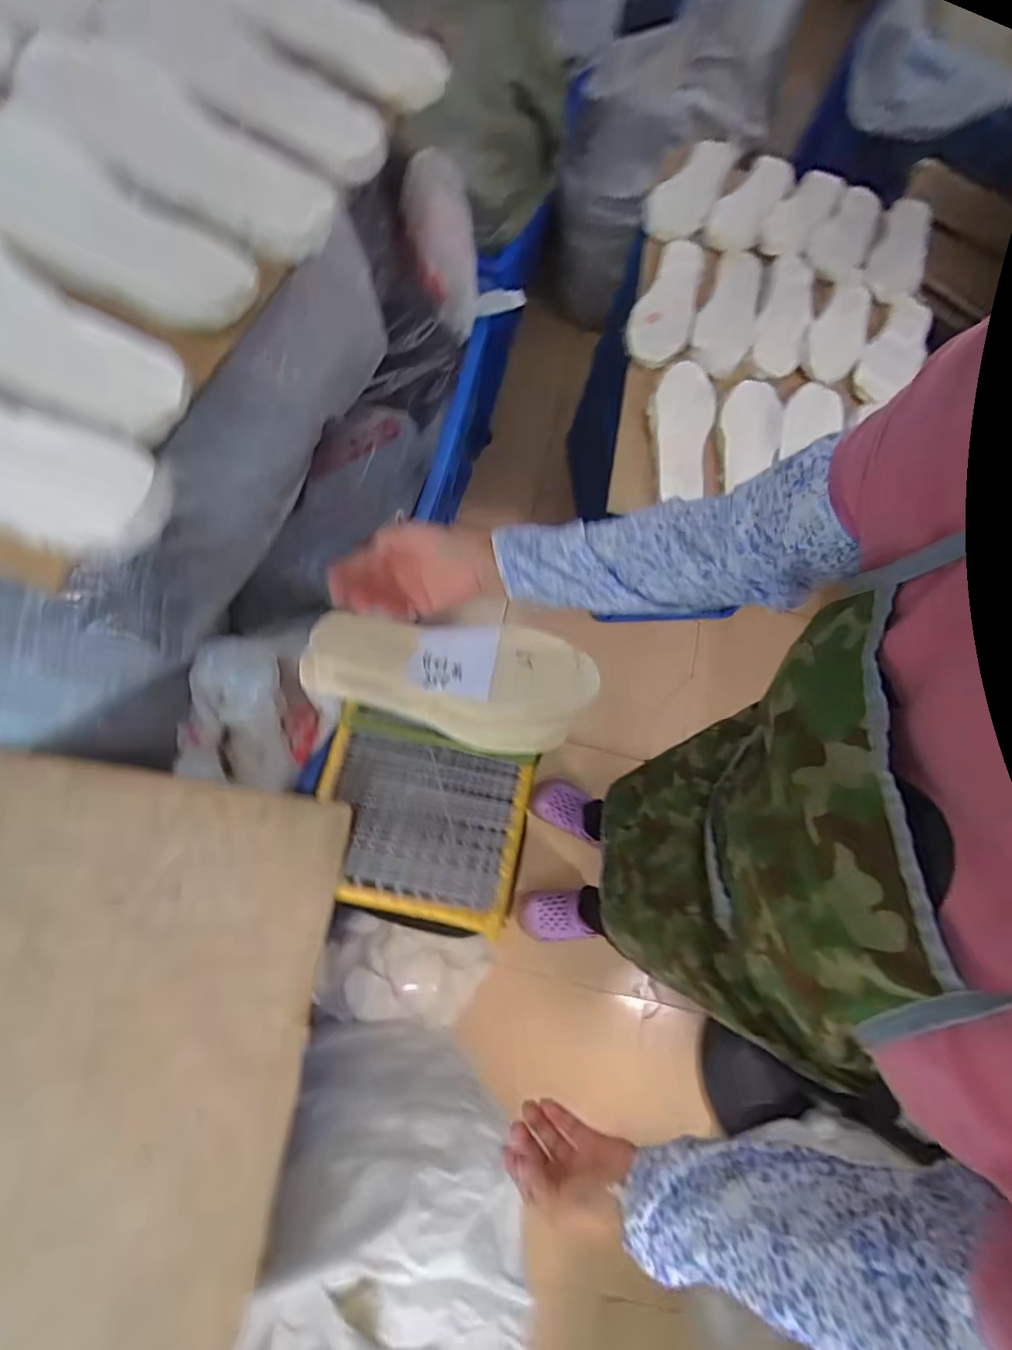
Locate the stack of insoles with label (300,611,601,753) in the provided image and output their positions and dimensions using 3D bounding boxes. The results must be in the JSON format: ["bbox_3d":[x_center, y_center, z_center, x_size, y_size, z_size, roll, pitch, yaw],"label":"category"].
[{"bbox_3d":[-0.063,0.007,0.606,0.304,0.111,0.102,10,63,-8],"label":"stack of insoles with label"}]

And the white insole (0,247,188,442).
[{"bbox_3d":[-0.336,-0.236,0.356,0.269,0.007,0.088,31,72,3],"label":"white insole"}]

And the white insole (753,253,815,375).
[{"bbox_3d":[0.473,-0.615,0.920,0.081,0.012,0.262,18,73,1],"label":"white insole"}]

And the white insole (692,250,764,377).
[{"bbox_3d":[0.375,-0.608,0.906,0.093,0.024,0.274,26,69,-6],"label":"white insole"}]

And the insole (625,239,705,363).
[{"bbox_3d":[0.271,-0.611,0.894,0.096,0.011,0.256,29,74,-9],"label":"insole"}]

